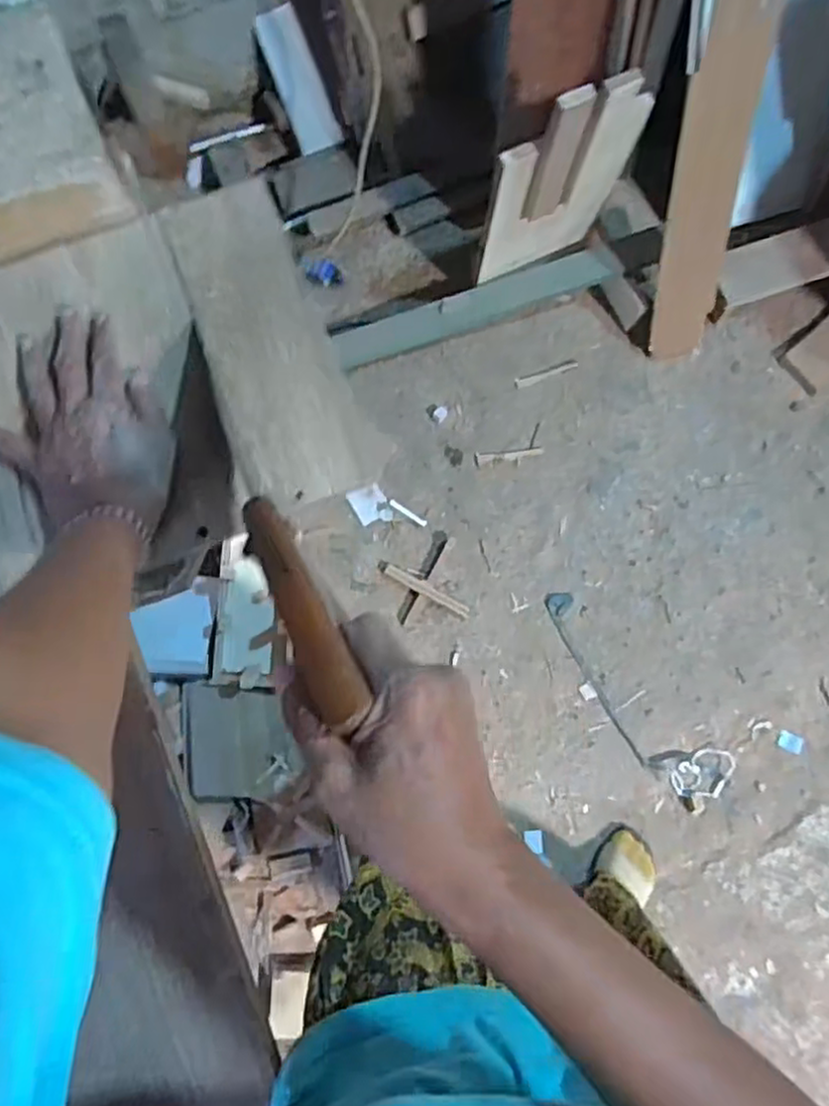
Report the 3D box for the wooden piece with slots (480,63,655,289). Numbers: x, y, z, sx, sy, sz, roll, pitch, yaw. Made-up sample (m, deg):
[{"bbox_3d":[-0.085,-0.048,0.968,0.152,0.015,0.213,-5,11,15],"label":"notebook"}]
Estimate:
[{"bbox_3d":[0.221,-0.542,1.032,0.222,0.357,0.035,-23,82,-5],"label":"wooden piece with slots"}]

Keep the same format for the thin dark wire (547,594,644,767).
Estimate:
[{"bbox_3d":[0.304,0.209,1.182,0.045,0.006,0.313,-24,80,-5],"label":"thin dark wire"}]

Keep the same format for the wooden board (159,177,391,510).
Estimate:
[{"bbox_3d":[-0.095,-0.136,0.454,0.083,0.022,0.212,-19,82,-4],"label":"wooden board"}]

